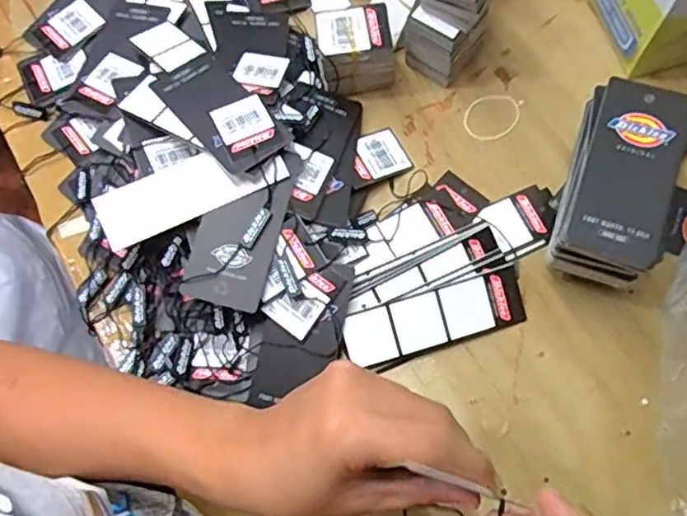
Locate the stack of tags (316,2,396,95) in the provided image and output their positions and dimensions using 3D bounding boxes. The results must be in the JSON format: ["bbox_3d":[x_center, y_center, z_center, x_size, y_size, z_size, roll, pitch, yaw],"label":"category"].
[{"bbox_3d":[0.009,-0.148,0.452,0.051,0.052,0.038,-15,72,0],"label":"stack of tags"}]

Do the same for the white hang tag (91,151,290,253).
[{"bbox_3d":[-0.099,-0.045,0.403,0.120,0.006,0.039,-25,80,-6],"label":"white hang tag"}]

